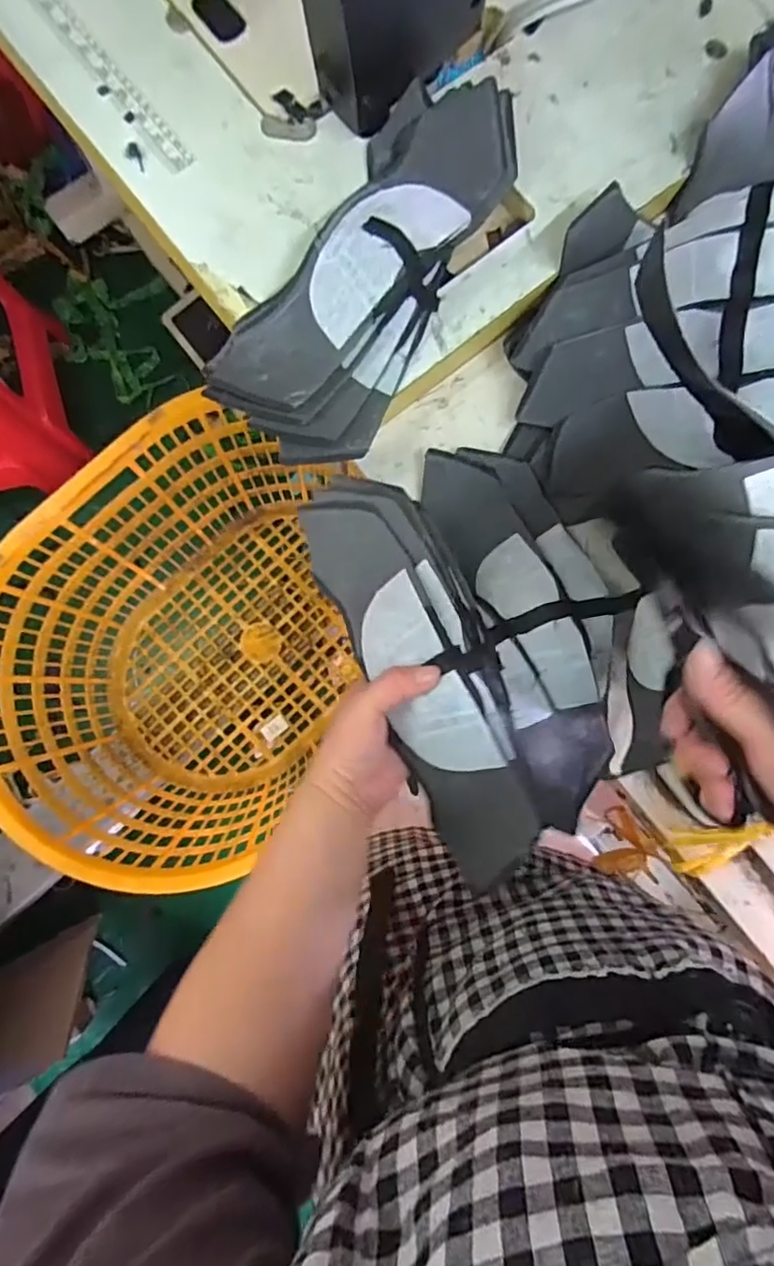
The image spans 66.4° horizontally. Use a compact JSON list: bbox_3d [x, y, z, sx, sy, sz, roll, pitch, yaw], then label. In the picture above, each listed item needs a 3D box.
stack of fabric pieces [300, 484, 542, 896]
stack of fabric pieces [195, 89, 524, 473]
[{"bbox_3d":[0.034,0.028,0.431,0.091,0.072,0.306,-23,84,-4],"label":"stack of fabric pieces"},{"bbox_3d":[-0.014,-0.290,0.457,0.125,0.057,0.315,28,84,1],"label":"stack of fabric pieces"}]

